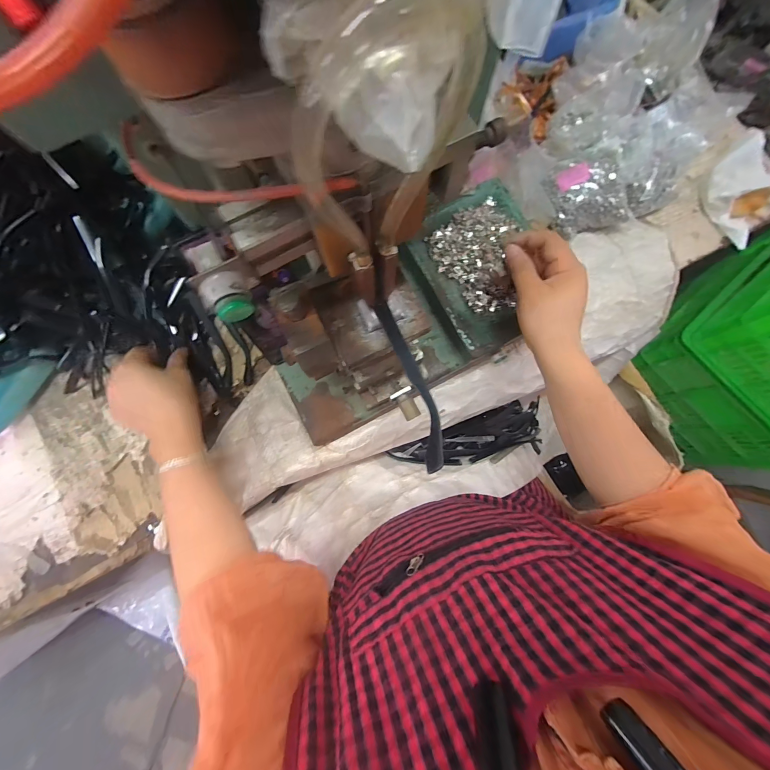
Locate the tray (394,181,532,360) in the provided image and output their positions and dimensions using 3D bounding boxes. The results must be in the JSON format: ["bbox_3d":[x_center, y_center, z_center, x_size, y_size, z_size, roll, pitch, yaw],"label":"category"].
[{"bbox_3d":[0.131,-0.154,0.430,0.174,0.030,0.195,-29,80,-6],"label":"tray"}]

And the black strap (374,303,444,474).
[{"bbox_3d":[0.019,-0.005,0.236,0.019,0.011,0.135,-16,65,-4],"label":"black strap"}]

